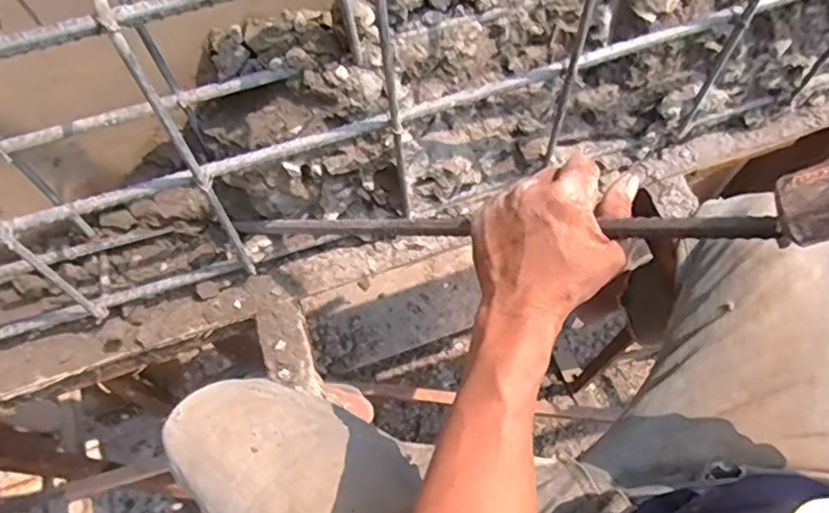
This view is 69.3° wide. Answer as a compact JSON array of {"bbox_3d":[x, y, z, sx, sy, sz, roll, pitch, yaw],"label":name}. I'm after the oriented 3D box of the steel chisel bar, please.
[{"bbox_3d":[0.013,-0.024,0.481,0.482,0.017,0.015,2,61,37],"label":"steel chisel bar"}]

